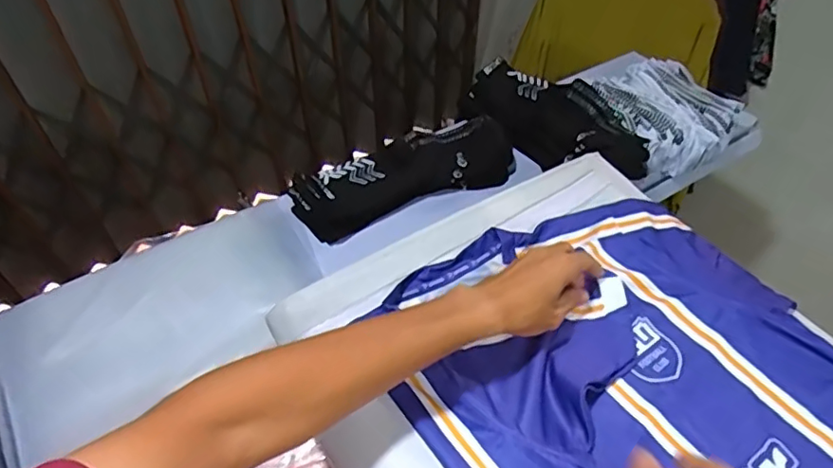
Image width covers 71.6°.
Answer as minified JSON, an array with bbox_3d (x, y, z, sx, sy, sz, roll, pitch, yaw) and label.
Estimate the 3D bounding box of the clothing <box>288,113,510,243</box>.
[{"bbox_3d":[-0.013,-0.088,0.831,0.322,0.087,0.080,-19,50,-18],"label":"clothing"}]

